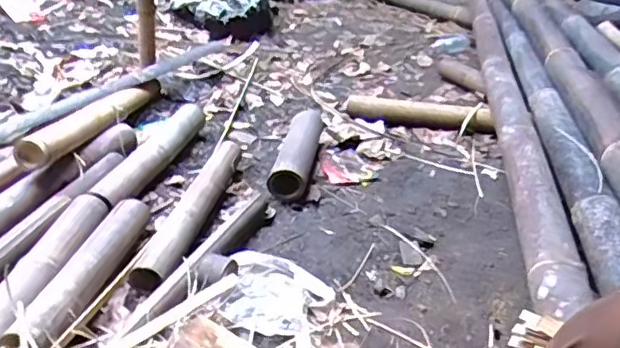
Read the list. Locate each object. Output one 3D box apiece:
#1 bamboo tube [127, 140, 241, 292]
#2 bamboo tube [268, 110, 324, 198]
[{"bbox_3d":[-0.235,0.062,1.258,0.085,0.055,0.483,8,30,12],"label":"bamboo tube"},{"bbox_3d":[-0.025,-0.070,1.464,0.087,0.071,0.434,5,30,7],"label":"bamboo tube"}]

